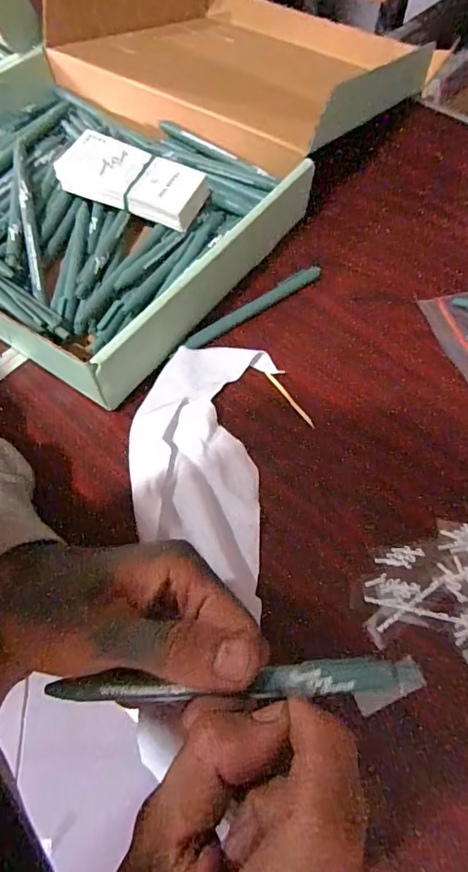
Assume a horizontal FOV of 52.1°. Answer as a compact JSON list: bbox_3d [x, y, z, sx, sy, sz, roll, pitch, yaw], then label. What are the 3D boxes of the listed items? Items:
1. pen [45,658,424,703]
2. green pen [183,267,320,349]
[{"bbox_3d":[-0.004,0.095,0.183,0.144,0.008,0.011,-7,63,8],"label":"pen"},{"bbox_3d":[0.018,-0.101,0.370,0.127,0.011,0.013,-33,68,-16],"label":"green pen"}]

